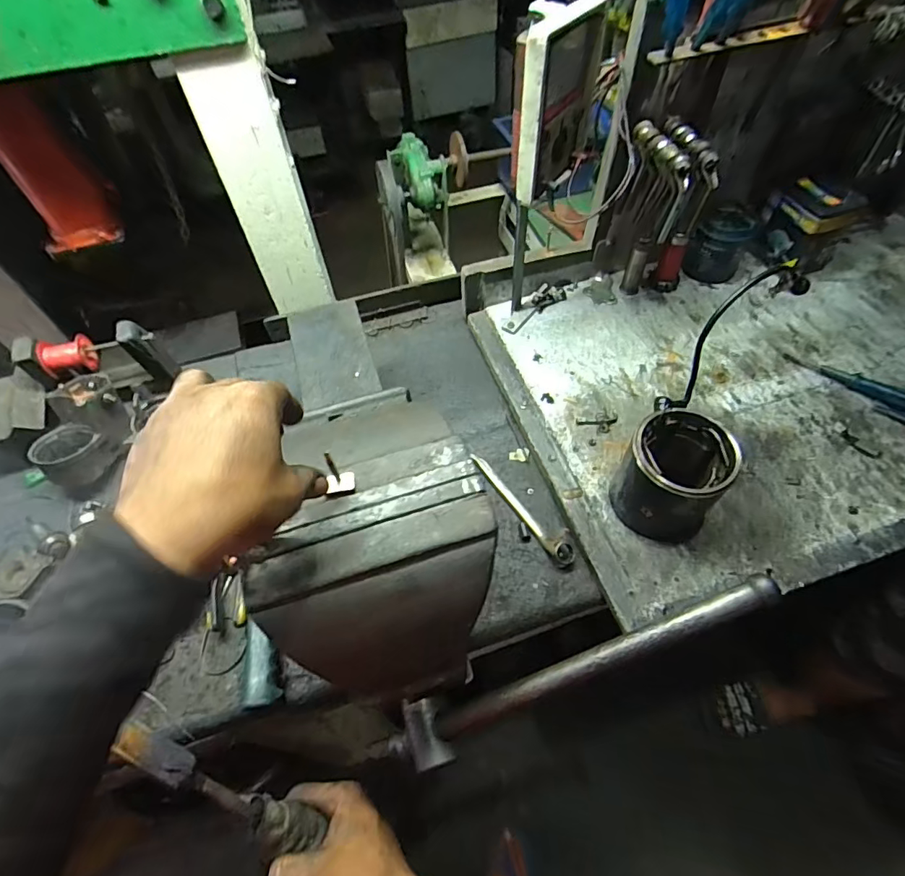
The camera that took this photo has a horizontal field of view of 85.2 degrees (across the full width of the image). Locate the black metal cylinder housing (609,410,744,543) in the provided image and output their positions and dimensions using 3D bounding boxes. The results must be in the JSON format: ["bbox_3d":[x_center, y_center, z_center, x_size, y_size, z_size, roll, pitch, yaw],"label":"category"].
[{"bbox_3d":[0.264,0.049,0.586,0.115,0.131,0.110,-1,56,2],"label":"black metal cylinder housing"}]

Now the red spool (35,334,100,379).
[{"bbox_3d":[-0.561,-0.117,0.724,0.061,0.050,0.045,-13,56,-6],"label":"red spool"}]

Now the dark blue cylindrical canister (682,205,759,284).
[{"bbox_3d":[0.466,-0.339,0.857,0.086,0.095,0.106,25,61,19],"label":"dark blue cylindrical canister"}]

